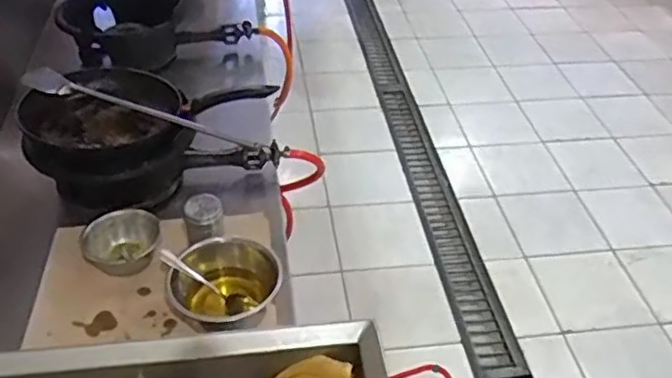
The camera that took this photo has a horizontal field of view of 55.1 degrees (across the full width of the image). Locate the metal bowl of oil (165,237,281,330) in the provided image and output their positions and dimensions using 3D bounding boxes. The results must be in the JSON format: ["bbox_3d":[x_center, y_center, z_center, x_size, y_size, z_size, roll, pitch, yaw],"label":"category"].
[{"bbox_3d":[-0.171,0.154,1.002,0.167,0.082,0.142,-8,41,-13],"label":"metal bowl of oil"}]

